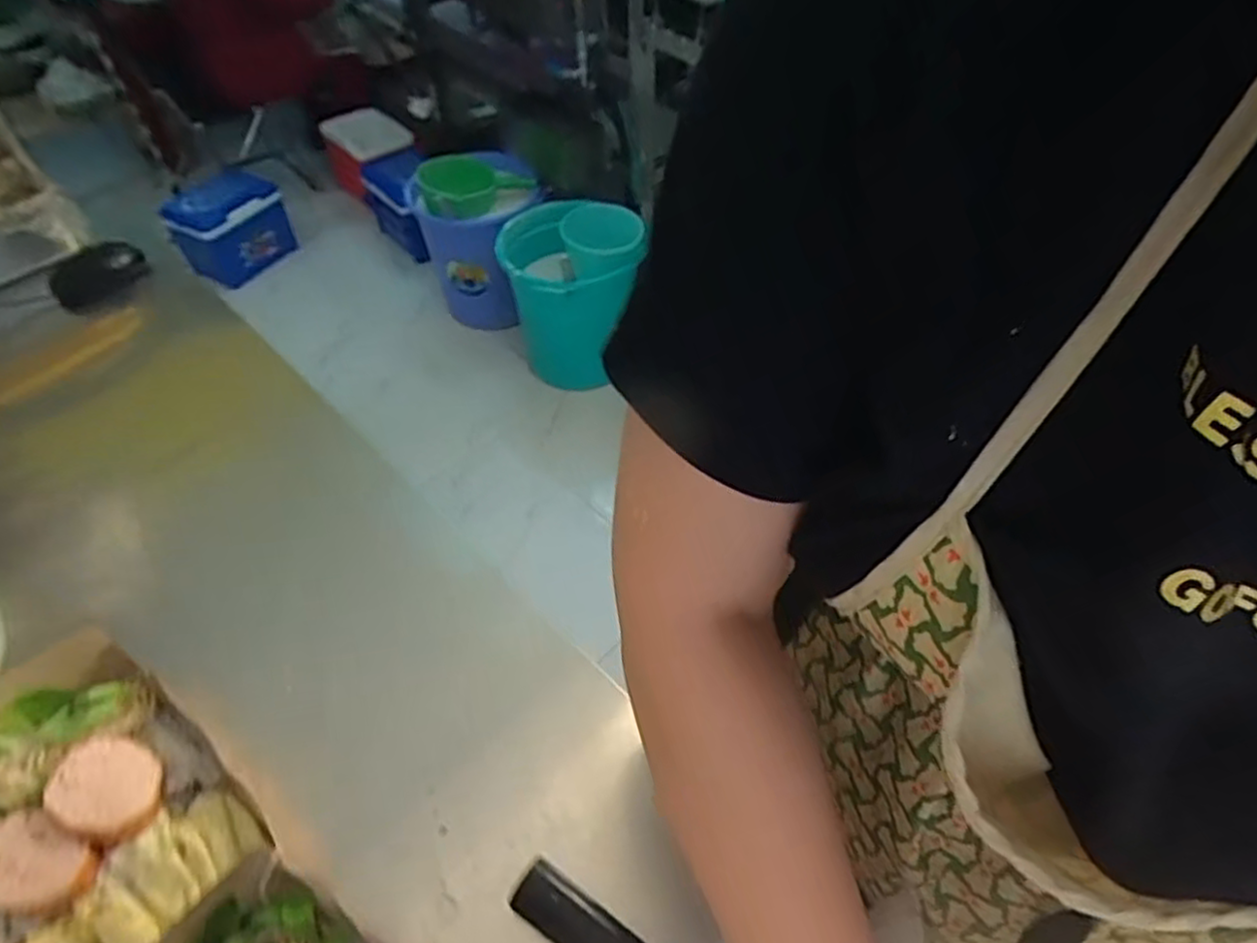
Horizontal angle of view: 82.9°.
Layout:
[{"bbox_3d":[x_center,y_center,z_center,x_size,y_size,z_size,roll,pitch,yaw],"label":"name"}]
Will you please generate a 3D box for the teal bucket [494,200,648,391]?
[{"bbox_3d":[-0.137,-0.445,1.745,0.314,0.395,0.341,-1,50,1],"label":"teal bucket"}]

